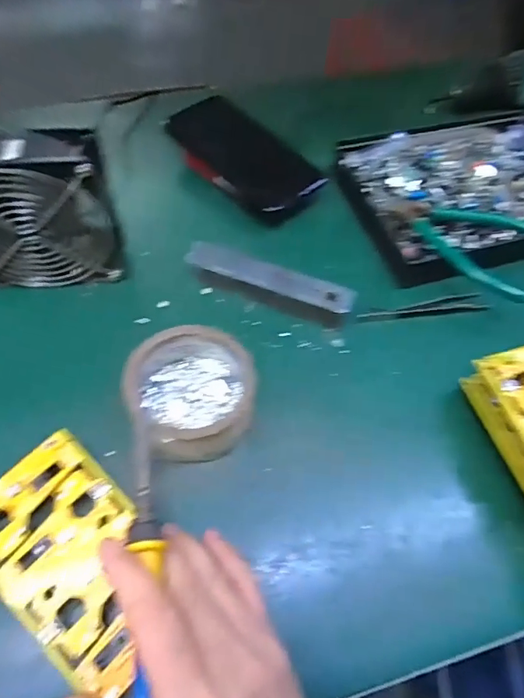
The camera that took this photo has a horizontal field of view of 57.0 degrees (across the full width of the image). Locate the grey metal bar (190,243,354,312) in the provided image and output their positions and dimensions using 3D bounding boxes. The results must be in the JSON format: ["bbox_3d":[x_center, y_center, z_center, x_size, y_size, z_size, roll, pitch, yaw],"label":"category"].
[{"bbox_3d":[0.006,-0.054,0.407,0.142,0.025,0.027,19,58,9],"label":"grey metal bar"}]

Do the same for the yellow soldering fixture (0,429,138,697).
[{"bbox_3d":[-0.107,0.119,0.279,0.133,0.015,0.081,39,63,20],"label":"yellow soldering fixture"}]

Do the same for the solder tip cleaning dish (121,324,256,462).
[{"bbox_3d":[-0.048,0.029,0.333,0.082,0.053,0.081,2,57,-3],"label":"solder tip cleaning dish"}]

